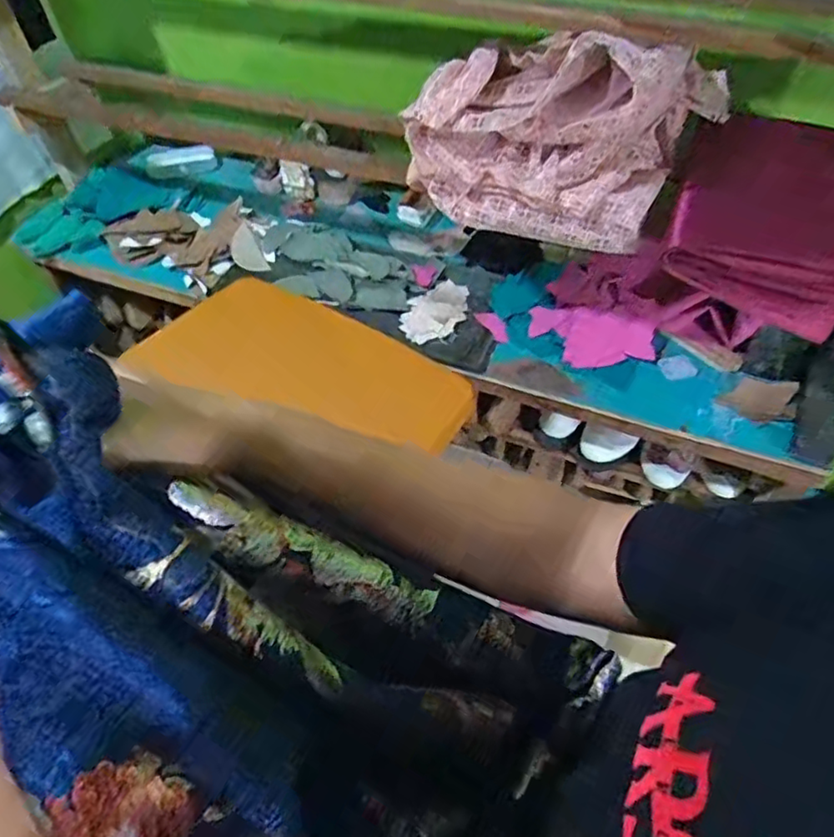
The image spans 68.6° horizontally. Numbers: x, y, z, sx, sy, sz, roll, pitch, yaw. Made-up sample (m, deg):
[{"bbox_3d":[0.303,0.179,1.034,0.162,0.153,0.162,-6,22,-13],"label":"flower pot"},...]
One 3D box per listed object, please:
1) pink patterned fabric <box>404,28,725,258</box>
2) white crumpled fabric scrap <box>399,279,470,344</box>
[{"bbox_3d":[0.202,-0.402,0.804,0.358,0.211,0.276,17,54,16],"label":"pink patterned fabric"},{"bbox_3d":[0.039,-0.192,1.086,0.158,0.017,0.098,-38,59,-24],"label":"white crumpled fabric scrap"}]

